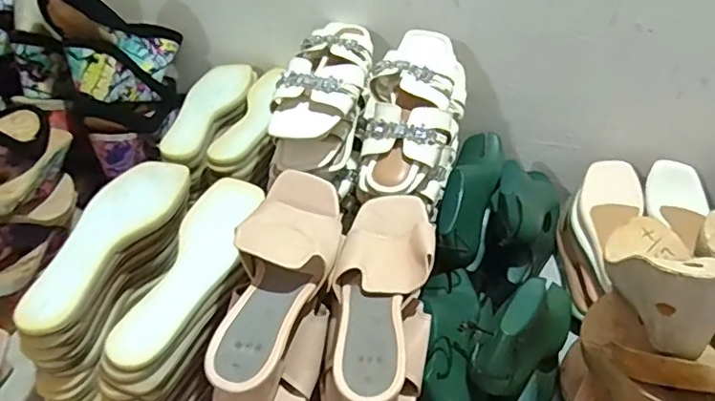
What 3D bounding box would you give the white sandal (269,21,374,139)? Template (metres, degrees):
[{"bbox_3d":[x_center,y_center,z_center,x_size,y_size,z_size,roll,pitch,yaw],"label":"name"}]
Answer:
[{"bbox_3d":[-0.037,-0.160,0.714,0.100,0.052,0.227,10,42,9],"label":"white sandal"}]

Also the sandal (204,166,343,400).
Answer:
[{"bbox_3d":[-0.067,0.068,0.509,0.087,0.070,0.231,10,54,8],"label":"sandal"}]

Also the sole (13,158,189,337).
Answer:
[{"bbox_3d":[-0.265,0.035,0.578,0.084,0.023,0.244,15,44,14],"label":"sole"}]

